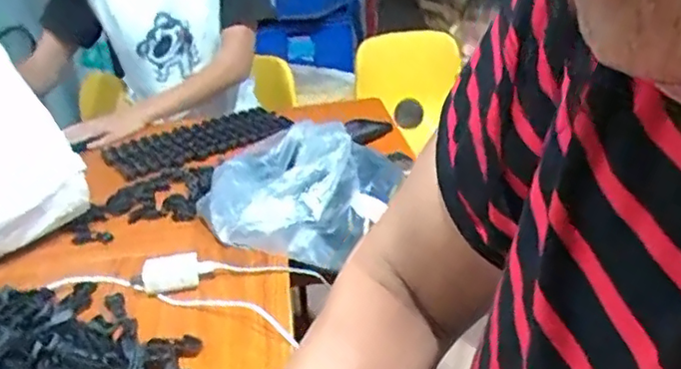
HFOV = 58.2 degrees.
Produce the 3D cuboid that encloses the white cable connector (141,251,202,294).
[{"bbox_3d":[-0.173,0.092,0.629,0.056,0.029,0.042,-12,26,-13],"label":"white cable connector"}]

